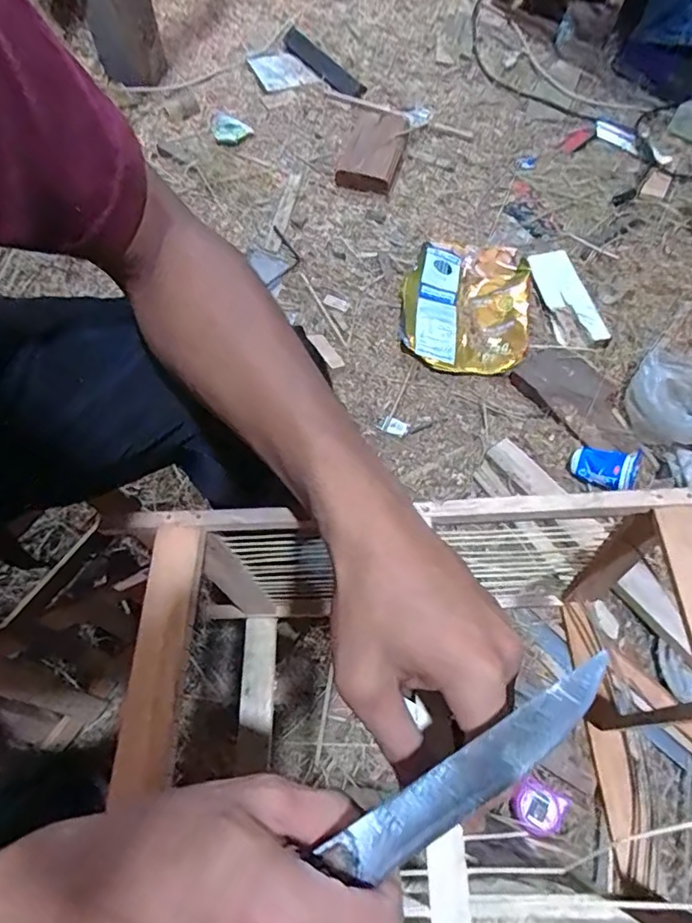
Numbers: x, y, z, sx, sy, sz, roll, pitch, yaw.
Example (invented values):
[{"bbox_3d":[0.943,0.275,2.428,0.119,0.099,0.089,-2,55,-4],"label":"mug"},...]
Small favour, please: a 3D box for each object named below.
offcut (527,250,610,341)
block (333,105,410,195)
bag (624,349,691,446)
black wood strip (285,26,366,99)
[{"bbox_3d":[0.400,-0.306,1.006,0.084,0.014,0.215,-9,65,-5],"label":"offcut"},{"bbox_3d":[0.056,-0.642,1.132,0.121,0.042,0.224,12,65,5],"label":"block"},{"bbox_3d":[0.516,-0.094,0.852,0.139,0.076,0.136,27,67,11],"label":"bag"},{"bbox_3d":[-0.057,-0.921,1.263,0.056,0.015,0.290,-34,70,-16],"label":"black wood strip"}]

